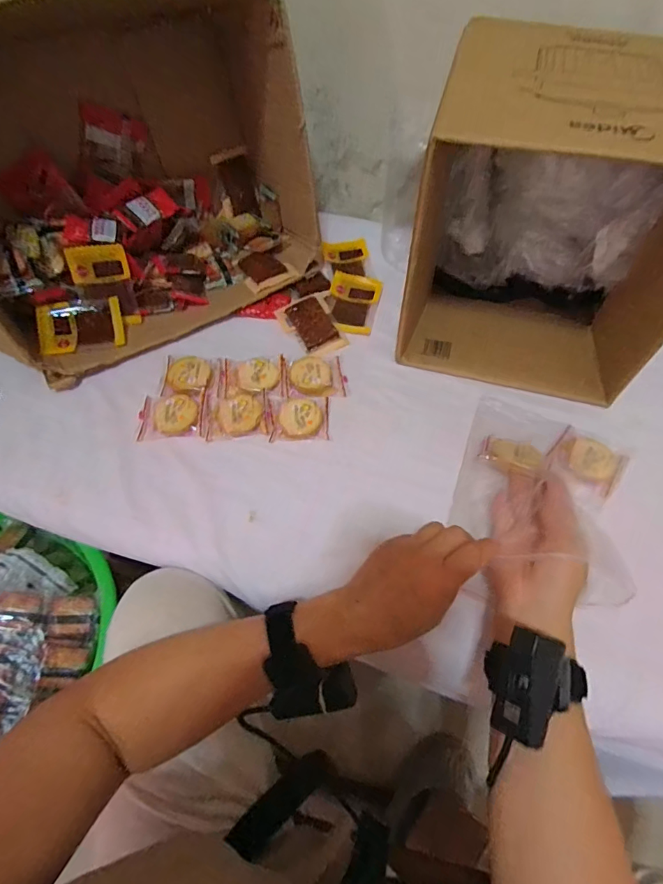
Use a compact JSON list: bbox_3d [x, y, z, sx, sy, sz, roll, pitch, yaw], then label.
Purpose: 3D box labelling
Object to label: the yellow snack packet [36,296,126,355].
[{"bbox_3d":[-0.306,-0.145,0.549,0.091,0.034,0.068,-16,61,-10],"label":"yellow snack packet"}]

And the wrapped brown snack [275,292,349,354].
[{"bbox_3d":[-0.027,-0.153,0.587,0.065,0.009,0.093,-25,63,-15],"label":"wrapped brown snack"}]

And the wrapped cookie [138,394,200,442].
[{"bbox_3d":[-0.183,-0.030,0.509,0.070,0.008,0.055,-3,60,-3],"label":"wrapped cookie"}]

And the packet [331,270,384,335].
[{"bbox_3d":[0.028,-0.189,0.608,0.067,0.008,0.097,13,60,6],"label":"packet"}]

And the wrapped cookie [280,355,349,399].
[{"bbox_3d":[-0.022,-0.080,0.542,0.074,0.010,0.065,-6,60,-4],"label":"wrapped cookie"}]

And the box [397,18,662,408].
[{"bbox_3d":[0.232,-0.235,0.484,0.260,0.263,0.229,14,61,7],"label":"box"}]

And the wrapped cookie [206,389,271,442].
[{"bbox_3d":[-0.106,-0.033,0.510,0.069,0.007,0.058,-4,60,-4],"label":"wrapped cookie"}]

